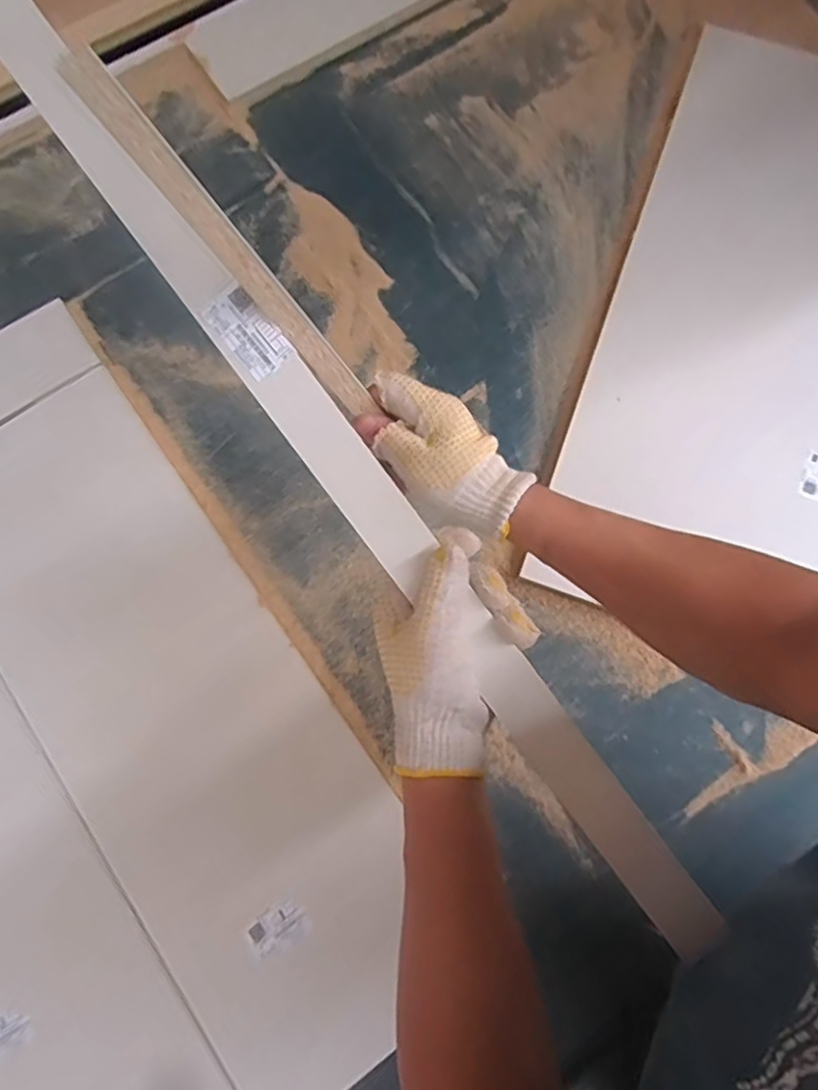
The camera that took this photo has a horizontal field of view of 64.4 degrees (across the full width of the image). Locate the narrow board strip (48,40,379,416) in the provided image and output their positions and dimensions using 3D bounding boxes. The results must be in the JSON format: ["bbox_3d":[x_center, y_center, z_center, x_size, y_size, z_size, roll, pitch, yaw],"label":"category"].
[{"bbox_3d":[-0.091,-0.159,0.383,0.021,0.248,0.007,-34,48,10],"label":"narrow board strip"}]

